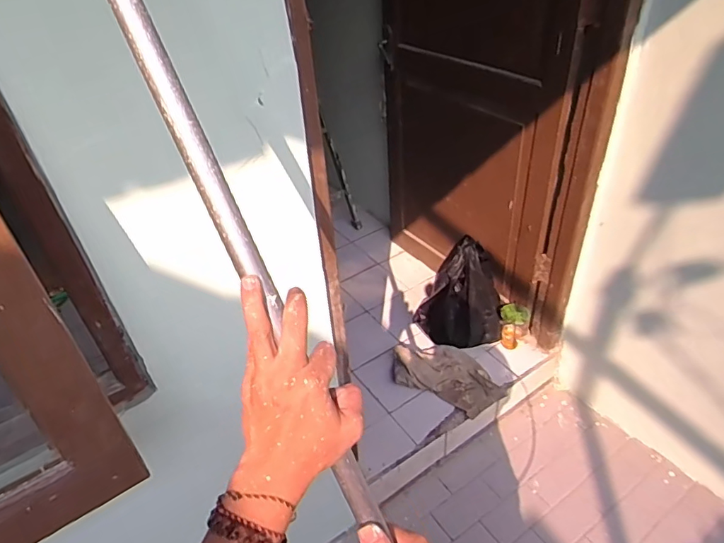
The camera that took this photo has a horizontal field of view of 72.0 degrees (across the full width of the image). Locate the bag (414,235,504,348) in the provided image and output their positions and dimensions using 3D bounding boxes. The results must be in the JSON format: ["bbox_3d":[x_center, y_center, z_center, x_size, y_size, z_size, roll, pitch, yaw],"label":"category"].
[{"bbox_3d":[0.341,0.051,1.740,0.307,0.362,0.244,6,40,14],"label":"bag"}]

